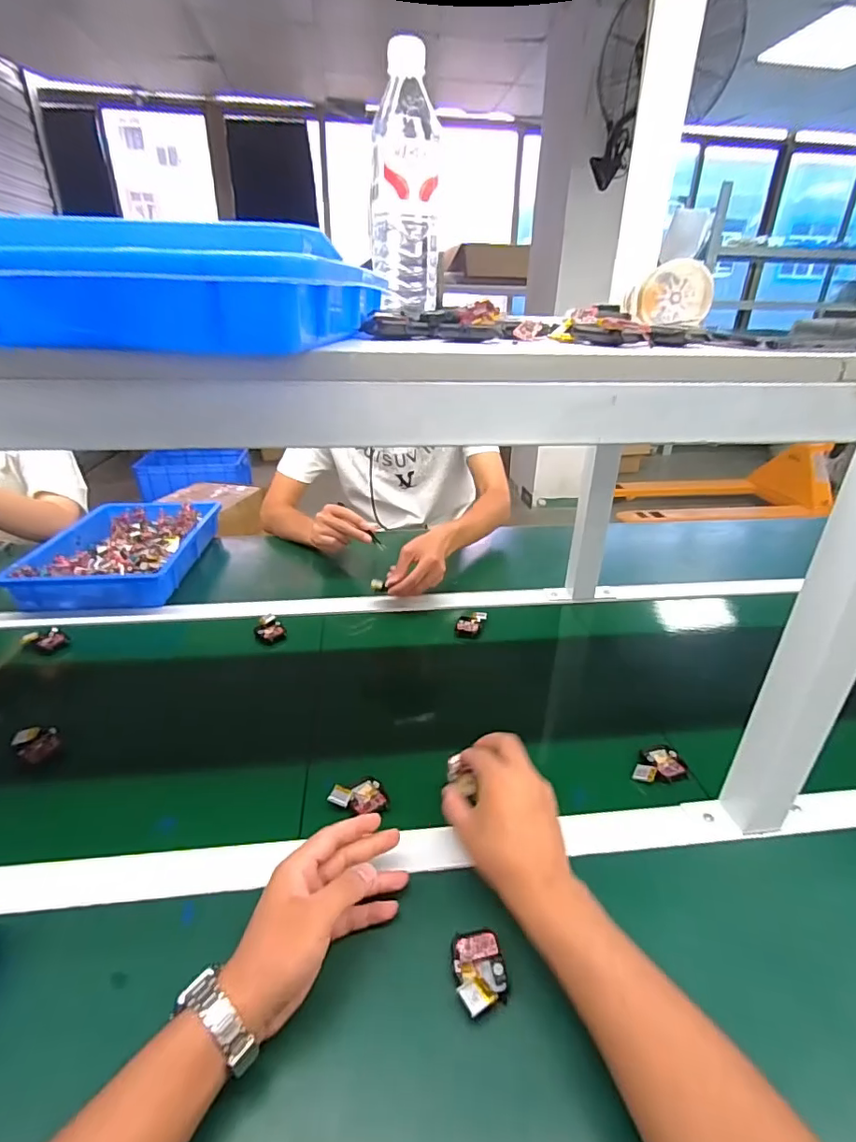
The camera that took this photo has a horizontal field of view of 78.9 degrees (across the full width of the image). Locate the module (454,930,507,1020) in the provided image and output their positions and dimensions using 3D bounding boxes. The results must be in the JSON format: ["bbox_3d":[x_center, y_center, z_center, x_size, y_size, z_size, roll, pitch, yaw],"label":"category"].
[{"bbox_3d":[0.039,0.293,0.383,0.037,0.012,0.055,-2,29,-6],"label":"module"}]

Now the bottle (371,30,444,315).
[{"bbox_3d":[-0.019,-0.355,0.478,0.063,0.203,0.072,0,29,-3],"label":"bottle"}]

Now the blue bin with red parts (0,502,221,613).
[{"bbox_3d":[-0.533,-0.039,0.930,0.238,0.057,0.351,0,29,-2],"label":"blue bin with red parts"}]

